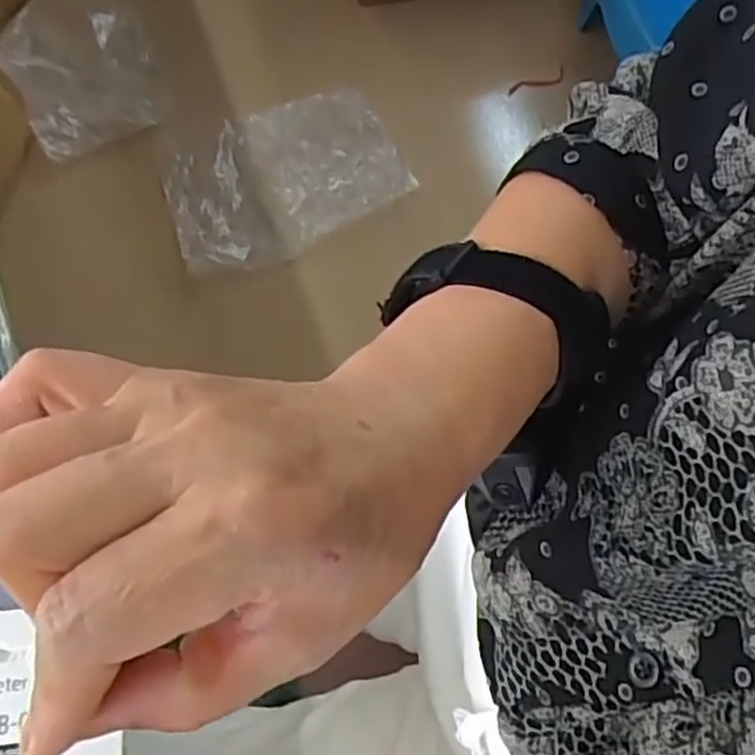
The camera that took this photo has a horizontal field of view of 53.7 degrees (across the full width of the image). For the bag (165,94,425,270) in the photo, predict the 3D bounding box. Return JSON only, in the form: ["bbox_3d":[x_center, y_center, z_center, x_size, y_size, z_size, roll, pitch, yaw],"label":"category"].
[{"bbox_3d":[-0.153,-0.327,1.177,0.369,0.051,0.277,-17,75,-4],"label":"bag"}]

